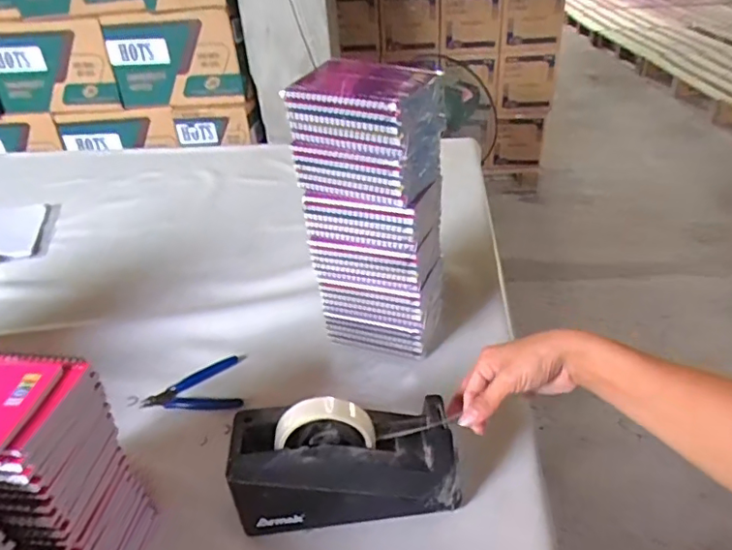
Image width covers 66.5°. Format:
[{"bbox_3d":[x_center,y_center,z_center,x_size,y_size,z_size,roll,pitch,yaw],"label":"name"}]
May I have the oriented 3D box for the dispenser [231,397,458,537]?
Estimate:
[{"bbox_3d":[-0.021,0.159,0.507,0.191,0.108,0.073,-5,35,-3],"label":"dispenser"}]

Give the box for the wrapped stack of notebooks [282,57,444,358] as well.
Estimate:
[{"bbox_3d":[0.007,-0.048,0.627,0.137,0.327,0.096,15,39,25],"label":"wrapped stack of notebooks"}]

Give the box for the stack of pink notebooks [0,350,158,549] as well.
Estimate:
[{"bbox_3d":[-0.277,0.166,0.447,0.141,0.204,0.103,4,35,10],"label":"stack of pink notebooks"}]

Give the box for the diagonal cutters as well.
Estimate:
[{"bbox_3d":[-0.214,0.142,0.688,0.116,0.010,0.084,-9,35,-8],"label":"diagonal cutters"}]

